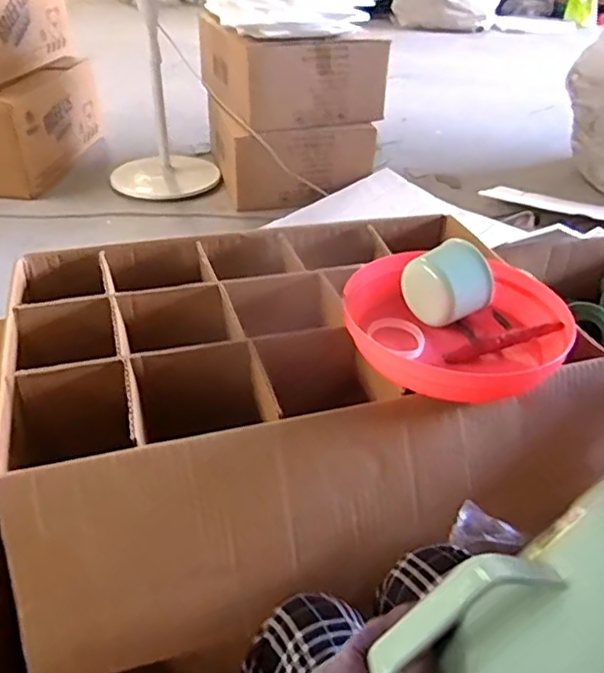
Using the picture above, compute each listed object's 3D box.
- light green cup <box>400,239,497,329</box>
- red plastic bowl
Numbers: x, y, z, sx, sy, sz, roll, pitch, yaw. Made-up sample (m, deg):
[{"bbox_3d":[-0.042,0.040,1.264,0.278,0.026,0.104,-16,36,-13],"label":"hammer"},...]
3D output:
[{"bbox_3d":[0.158,-0.061,0.667,0.066,0.074,0.083,-17,41,-24],"label":"light green cup"},{"bbox_3d":[0.157,-0.015,0.674,0.232,0.064,0.232,1,37,-1],"label":"red plastic bowl"}]

